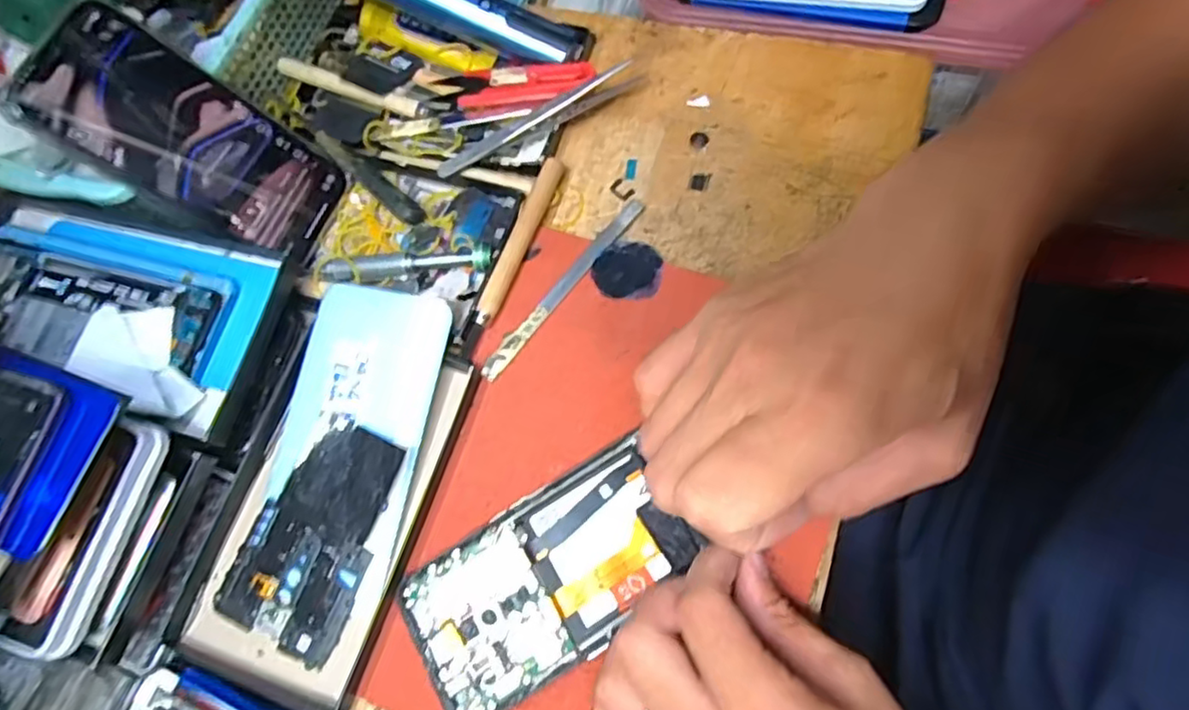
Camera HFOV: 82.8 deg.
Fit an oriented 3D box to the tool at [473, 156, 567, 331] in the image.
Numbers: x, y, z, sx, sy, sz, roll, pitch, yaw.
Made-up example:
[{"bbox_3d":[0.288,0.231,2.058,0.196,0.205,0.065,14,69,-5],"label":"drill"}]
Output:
[{"bbox_3d":[-0.041,-0.065,0.374,0.012,0.008,0.105,20,73,9],"label":"tool"}]

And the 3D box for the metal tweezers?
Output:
[{"bbox_3d":[-0.031,-0.141,0.400,0.134,0.019,0.017,-31,68,-3],"label":"metal tweezers"}]

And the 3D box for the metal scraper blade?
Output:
[{"bbox_3d":[-0.016,-0.038,0.368,0.010,0.007,0.129,36,79,19],"label":"metal scraper blade"}]

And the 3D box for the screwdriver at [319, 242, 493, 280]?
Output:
[{"bbox_3d":[-0.105,-0.052,0.377,0.097,0.011,0.016,-6,69,7],"label":"screwdriver"}]

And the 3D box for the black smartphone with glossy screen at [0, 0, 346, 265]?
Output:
[{"bbox_3d":[-0.214,-0.113,0.365,0.006,0.147,0.072,5,70,50],"label":"black smartphone with glossy screen"}]

